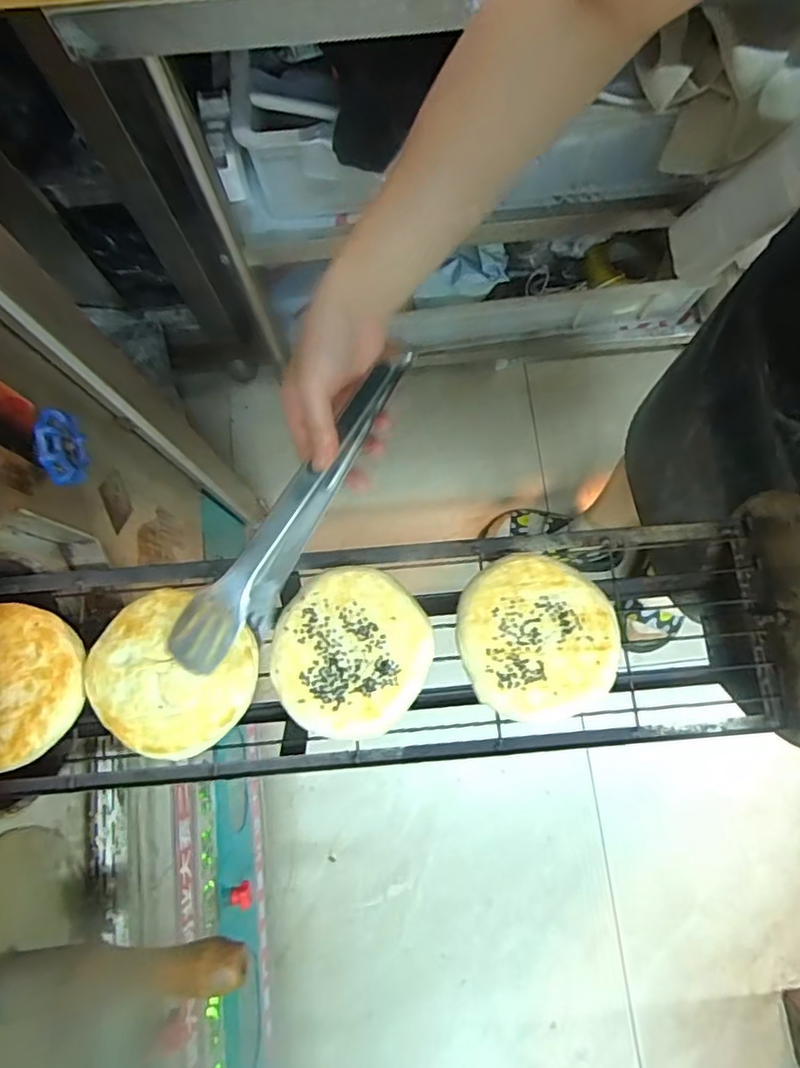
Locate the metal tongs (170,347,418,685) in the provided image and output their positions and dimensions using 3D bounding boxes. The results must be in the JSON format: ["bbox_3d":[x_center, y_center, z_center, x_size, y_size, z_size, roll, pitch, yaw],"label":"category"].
[{"bbox_3d":[-0.072,-0.018,0.448,0.039,0.054,0.260,34,85,6],"label":"metal tongs"}]

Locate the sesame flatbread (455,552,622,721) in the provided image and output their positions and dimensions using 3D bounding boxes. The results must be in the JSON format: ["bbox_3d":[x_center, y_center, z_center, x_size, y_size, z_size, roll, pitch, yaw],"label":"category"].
[{"bbox_3d":[0.098,0.071,0.435,0.108,0.013,0.112,-21,79,-4],"label":"sesame flatbread"}]

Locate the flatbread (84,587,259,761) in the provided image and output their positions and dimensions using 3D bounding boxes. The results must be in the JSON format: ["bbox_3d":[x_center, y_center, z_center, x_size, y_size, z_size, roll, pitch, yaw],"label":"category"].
[{"bbox_3d":[-0.164,0.098,0.426,0.115,0.016,0.107,0,78,0],"label":"flatbread"}]

